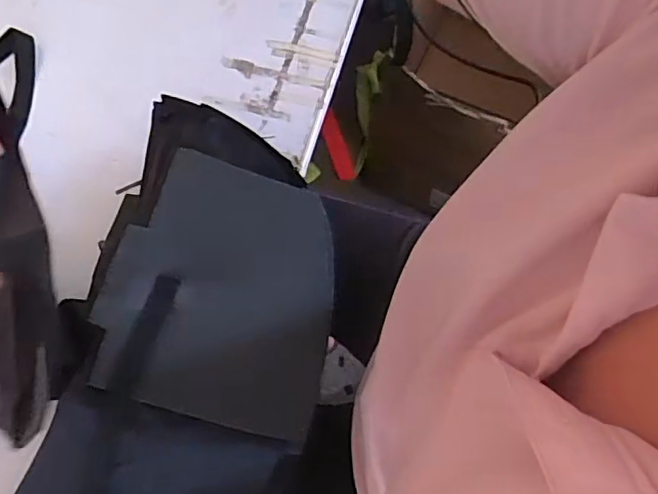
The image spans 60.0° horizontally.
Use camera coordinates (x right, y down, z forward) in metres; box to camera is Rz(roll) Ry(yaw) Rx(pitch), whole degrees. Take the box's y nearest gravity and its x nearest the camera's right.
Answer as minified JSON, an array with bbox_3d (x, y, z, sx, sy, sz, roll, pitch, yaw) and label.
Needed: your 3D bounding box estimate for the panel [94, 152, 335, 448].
[{"bbox_3d":[-0.093,0.036,0.504,0.196,0.014,0.217,15,77,-5],"label":"panel"}]

